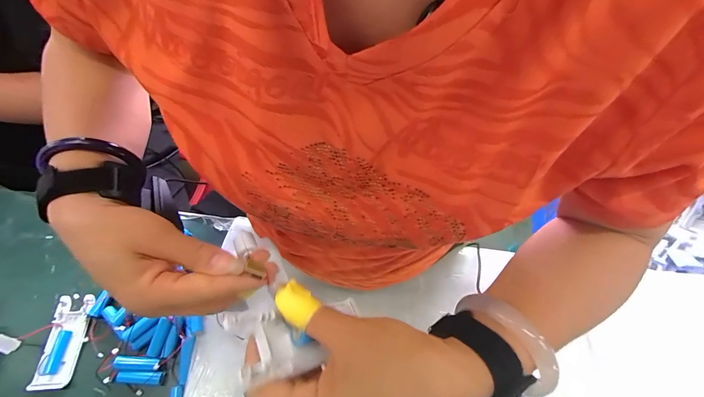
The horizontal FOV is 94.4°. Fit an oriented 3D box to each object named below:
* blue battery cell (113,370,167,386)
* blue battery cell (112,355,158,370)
[{"bbox_3d":[-0.253,0.210,0.385,0.056,0.019,0.015,6,60,-1],"label":"blue battery cell"},{"bbox_3d":[-0.254,0.193,0.383,0.048,0.014,0.014,3,60,-2],"label":"blue battery cell"}]

